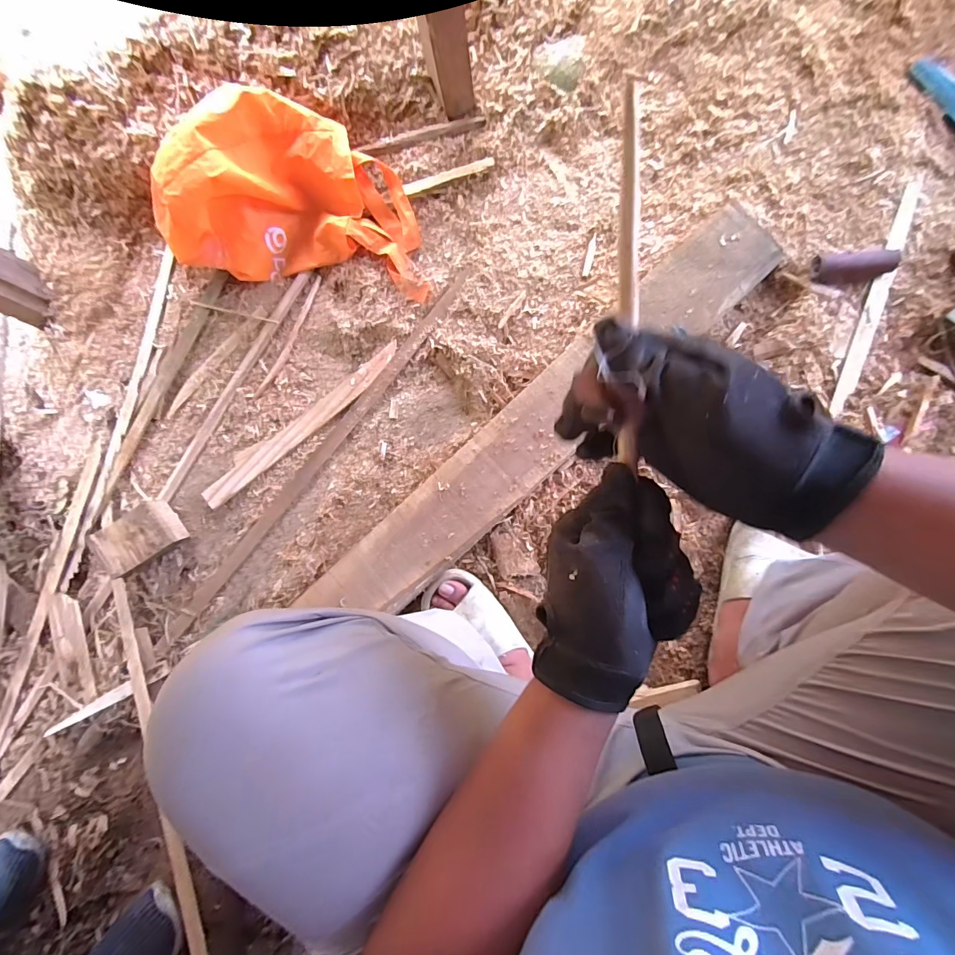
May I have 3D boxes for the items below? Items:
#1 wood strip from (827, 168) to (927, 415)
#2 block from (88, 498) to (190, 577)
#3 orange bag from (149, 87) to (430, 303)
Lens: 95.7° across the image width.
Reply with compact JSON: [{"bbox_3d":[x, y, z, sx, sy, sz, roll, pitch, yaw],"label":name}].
[{"bbox_3d":[0.577,-0.263,0.624,0.020,0.008,0.359,20,92,8],"label":"wood strip"},{"bbox_3d":[-0.570,0.103,0.730,0.128,0.052,0.084,-32,85,6],"label":"block"},{"bbox_3d":[-0.284,-0.455,0.682,0.394,0.161,0.244,7,90,8],"label":"orange bag"}]

